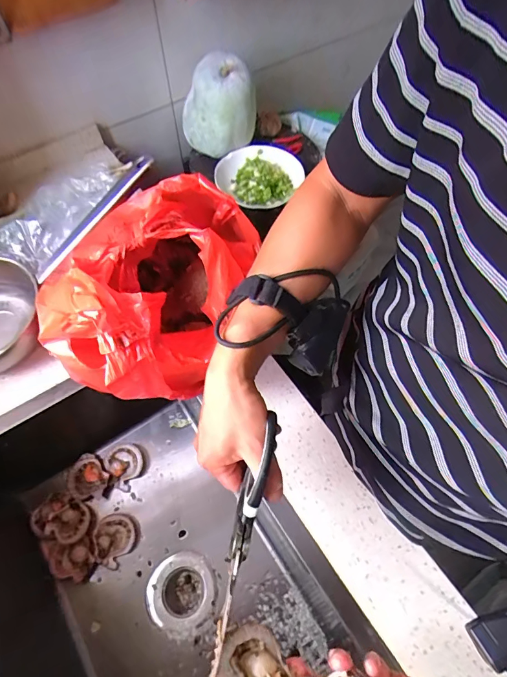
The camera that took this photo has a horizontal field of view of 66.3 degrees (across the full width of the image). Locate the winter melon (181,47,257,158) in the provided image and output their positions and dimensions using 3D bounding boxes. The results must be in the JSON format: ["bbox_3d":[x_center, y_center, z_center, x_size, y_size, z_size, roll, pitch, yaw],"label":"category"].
[{"bbox_3d":[-0.069,-0.489,0.816,0.123,0.156,0.122,0,62,0],"label":"winter melon"}]

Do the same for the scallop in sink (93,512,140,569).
[{"bbox_3d":[-0.235,0.338,0.660,0.071,0.015,0.075,0,62,0],"label":"scallop in sink"}]

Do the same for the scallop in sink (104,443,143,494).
[{"bbox_3d":[-0.235,0.237,0.723,0.067,0.034,0.080,-32,67,-16],"label":"scallop in sink"}]

